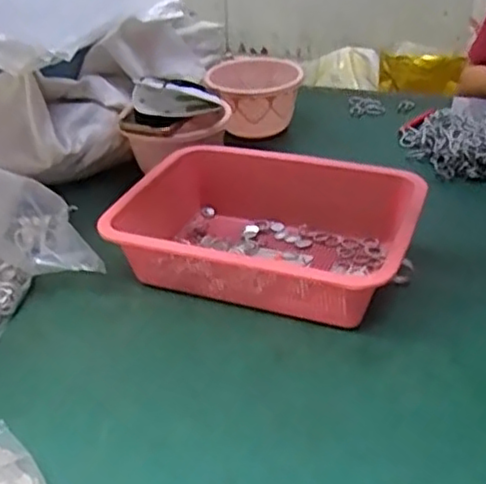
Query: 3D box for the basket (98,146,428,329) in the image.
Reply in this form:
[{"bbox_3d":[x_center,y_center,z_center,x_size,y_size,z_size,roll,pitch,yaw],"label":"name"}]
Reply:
[{"bbox_3d":[0.029,-0.014,0.718,0.299,0.081,0.225,11,35,21],"label":"basket"}]

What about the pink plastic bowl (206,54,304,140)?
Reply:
[{"bbox_3d":[0.017,-0.231,1.039,0.131,0.078,0.159,-5,32,-3],"label":"pink plastic bowl"}]

